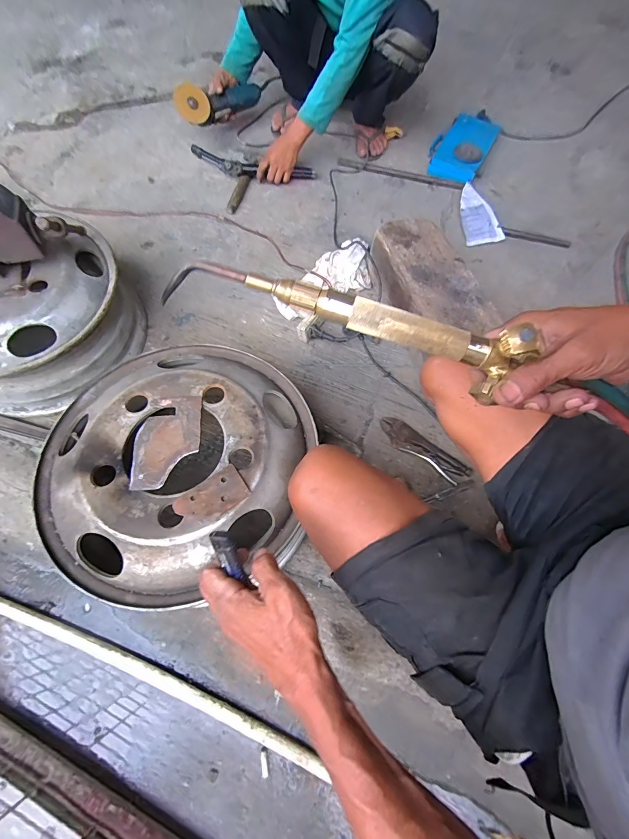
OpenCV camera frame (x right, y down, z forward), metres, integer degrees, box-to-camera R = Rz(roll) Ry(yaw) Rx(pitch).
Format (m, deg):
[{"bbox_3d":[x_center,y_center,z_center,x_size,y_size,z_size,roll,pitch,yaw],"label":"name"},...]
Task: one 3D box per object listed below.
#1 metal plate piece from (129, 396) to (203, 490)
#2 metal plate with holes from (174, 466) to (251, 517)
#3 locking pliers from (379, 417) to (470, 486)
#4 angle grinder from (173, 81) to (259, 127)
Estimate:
[{"bbox_3d":[-0.222,0.032,0.530,0.096,0.012,0.142,-4,66,-4],"label":"metal plate piece"},{"bbox_3d":[-0.142,0.109,0.490,0.094,0.005,0.053,-35,71,-16],"label":"metal plate with holes"},{"bbox_3d":[0.231,0.065,0.763,0.204,0.019,0.063,39,70,14],"label":"locking pliers"},{"bbox_3d":[-0.295,-1.008,1.112,0.276,0.105,0.071,-38,72,-17],"label":"angle grinder"}]

